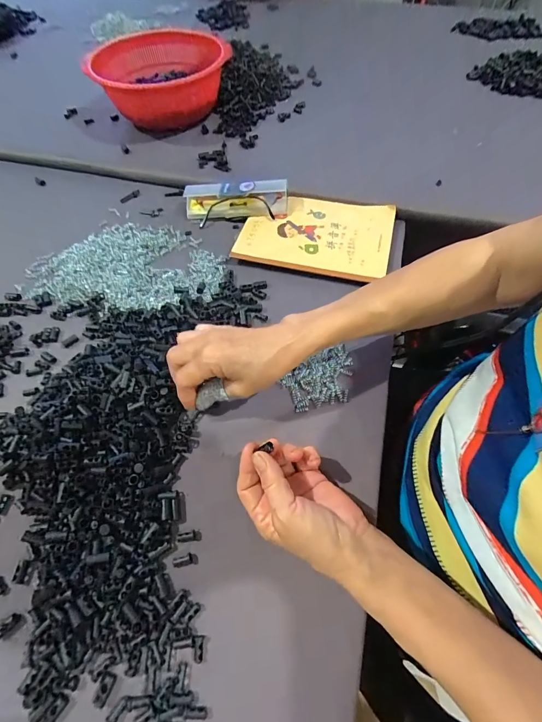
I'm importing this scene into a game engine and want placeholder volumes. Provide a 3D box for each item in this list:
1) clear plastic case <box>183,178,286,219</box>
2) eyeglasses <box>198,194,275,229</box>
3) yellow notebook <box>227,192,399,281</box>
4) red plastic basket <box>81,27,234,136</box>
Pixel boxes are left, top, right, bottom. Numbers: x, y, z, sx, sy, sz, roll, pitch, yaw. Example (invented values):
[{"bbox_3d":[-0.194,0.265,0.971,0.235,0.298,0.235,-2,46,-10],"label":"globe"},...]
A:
[{"bbox_3d":[-0.053,-0.238,0.487,0.153,0.035,0.050,0,61,4],"label":"clear plastic case"},{"bbox_3d":[-0.052,-0.225,0.491,0.111,0.033,0.034,-3,61,2],"label":"eyeglasses"},{"bbox_3d":[0.063,-0.183,0.470,0.205,0.012,0.137,10,62,9],"label":"yellow notebook"},{"bbox_3d":[-0.189,-0.500,0.604,0.217,0.101,0.231,0,61,4],"label":"red plastic basket"}]

